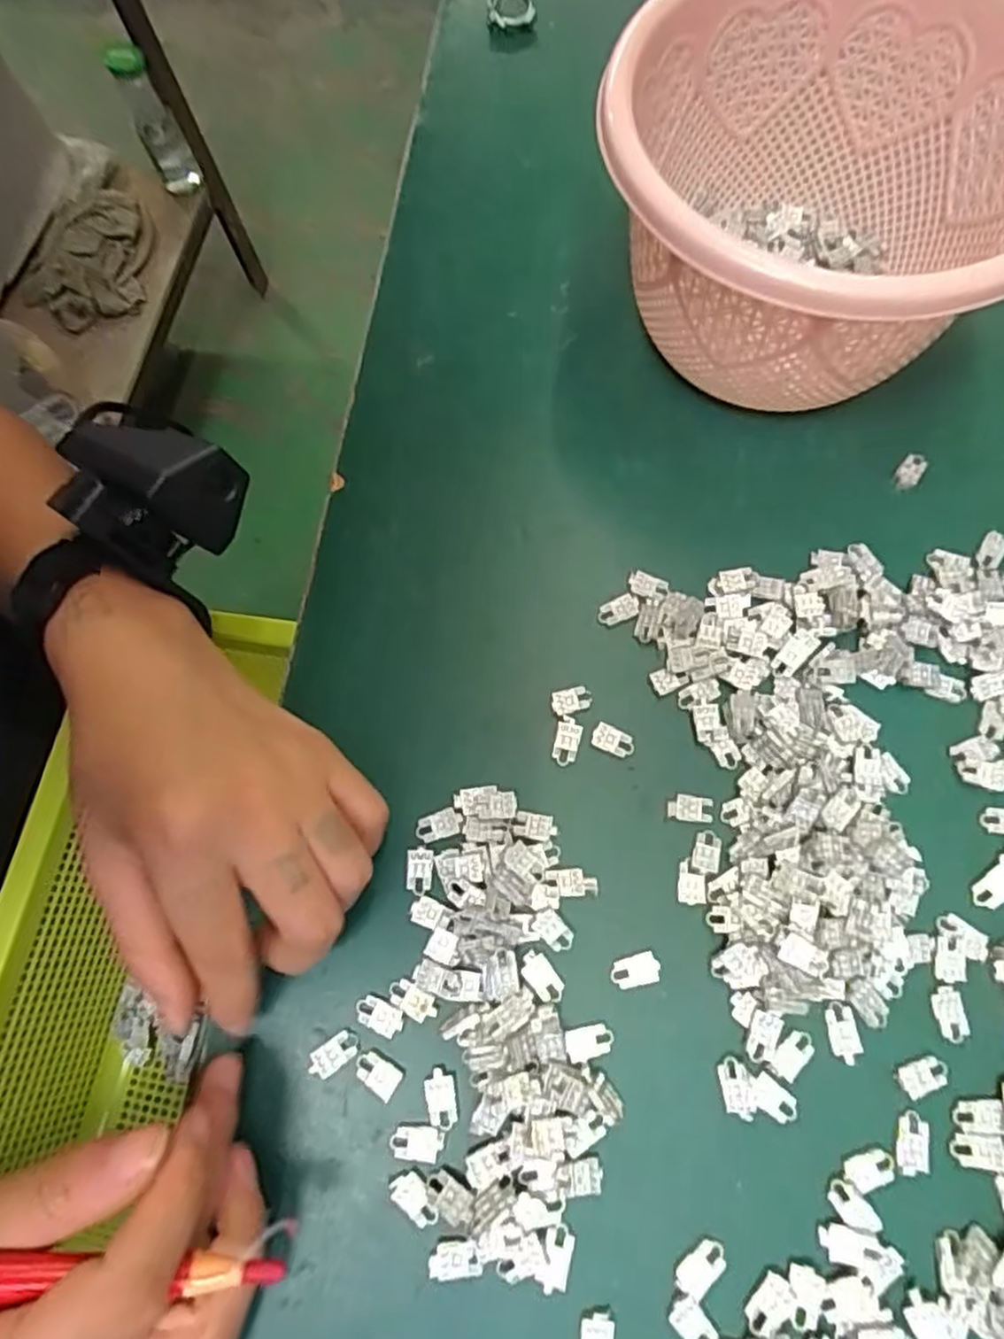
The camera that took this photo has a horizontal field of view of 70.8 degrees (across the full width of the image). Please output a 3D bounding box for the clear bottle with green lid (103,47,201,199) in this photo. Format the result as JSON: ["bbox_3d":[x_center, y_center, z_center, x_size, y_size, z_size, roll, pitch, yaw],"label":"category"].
[{"bbox_3d":[-0.455,-0.717,0.927,0.055,0.162,0.054,-26,72,-5],"label":"clear bottle with green lid"}]

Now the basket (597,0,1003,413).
[{"bbox_3d":[0.109,-0.157,0.251,0.132,0.089,0.146,14,73,6],"label":"basket"}]

